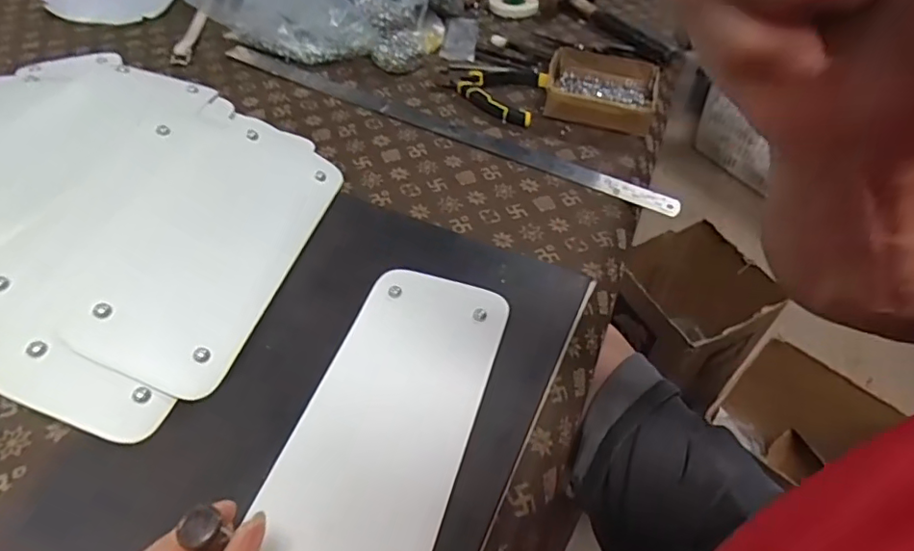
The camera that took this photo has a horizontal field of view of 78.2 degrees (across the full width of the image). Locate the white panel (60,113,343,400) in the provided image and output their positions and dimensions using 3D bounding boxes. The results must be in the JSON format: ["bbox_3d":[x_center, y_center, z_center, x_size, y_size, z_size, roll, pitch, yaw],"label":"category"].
[{"bbox_3d":[-0.207,-0.042,0.509,0.131,0.012,0.309,25,49,-13],"label":"white panel"}]

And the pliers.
[{"bbox_3d":[0.044,-0.248,0.743,0.136,0.024,0.122,19,49,11],"label":"pliers"}]

